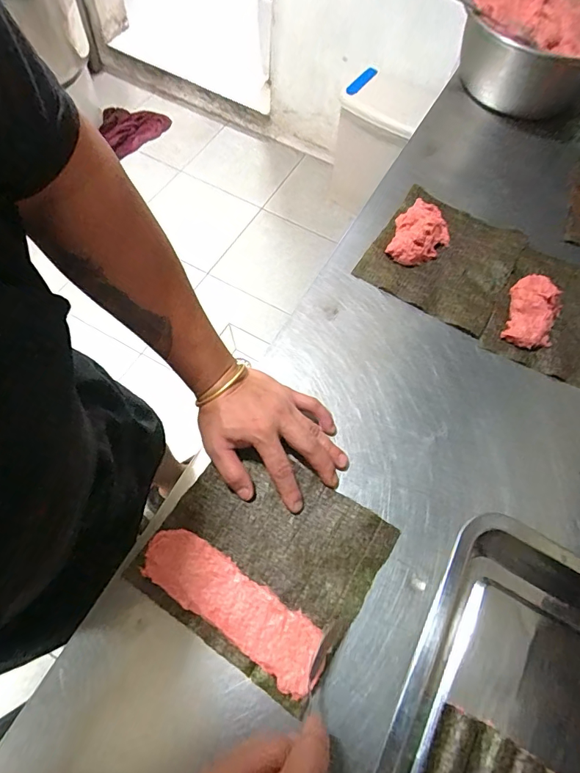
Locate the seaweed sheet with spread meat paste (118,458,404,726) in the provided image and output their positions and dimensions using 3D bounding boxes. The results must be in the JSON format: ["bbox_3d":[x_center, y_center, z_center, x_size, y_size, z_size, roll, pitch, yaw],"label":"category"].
[{"bbox_3d":[-0.024,0.163,0.416,0.198,0.015,0.181,32,67,11],"label":"seaweed sheet with spread meat paste"}]

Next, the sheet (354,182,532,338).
[{"bbox_3d":[0.217,-0.189,0.596,0.184,0.033,0.203,30,66,10],"label":"sheet"}]

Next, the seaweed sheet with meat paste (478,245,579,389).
[{"bbox_3d":[0.373,-0.098,0.563,0.180,0.030,0.205,28,66,10],"label":"seaweed sheet with meat paste"}]

